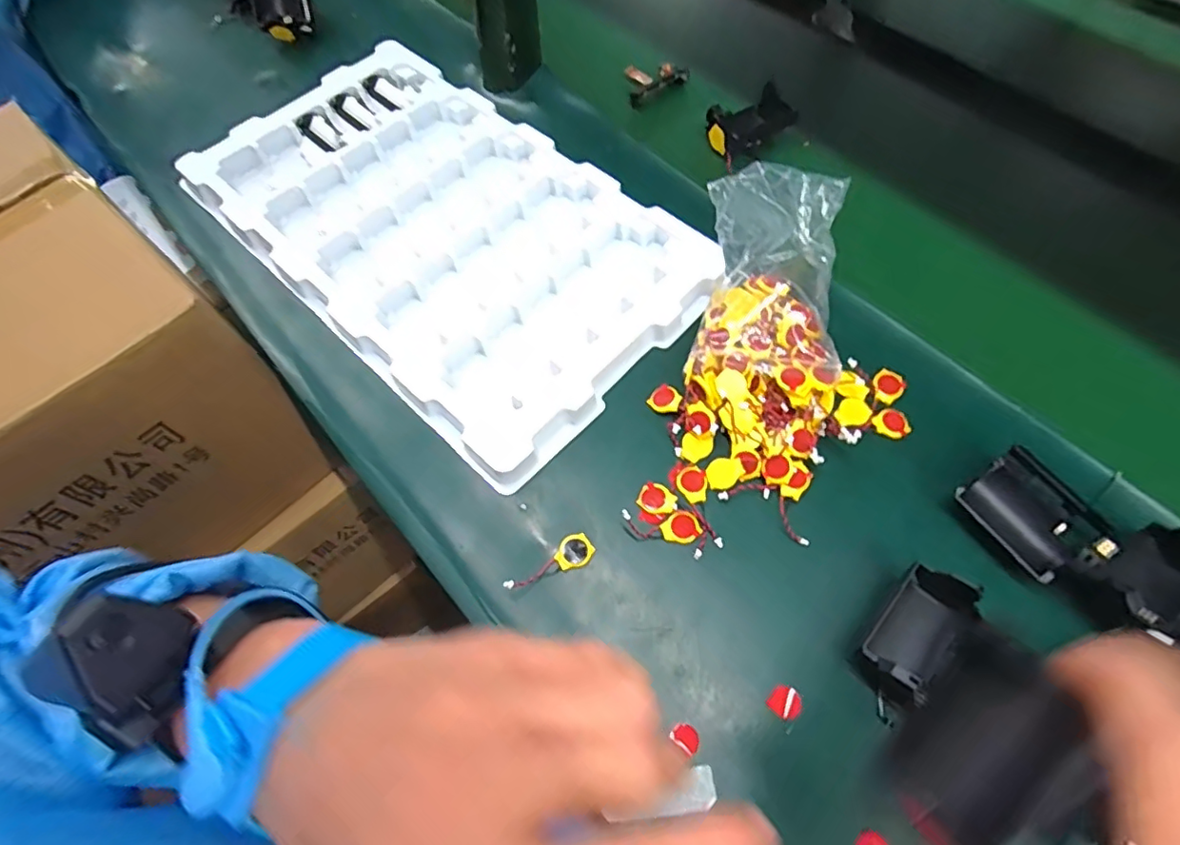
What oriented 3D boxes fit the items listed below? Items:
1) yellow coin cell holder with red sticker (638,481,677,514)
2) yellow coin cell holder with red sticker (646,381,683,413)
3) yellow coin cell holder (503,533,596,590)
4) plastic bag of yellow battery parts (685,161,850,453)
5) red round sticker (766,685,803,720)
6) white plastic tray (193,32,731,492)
[{"bbox_3d":[0.043,0.050,0.368,0.023,0.004,0.019,20,65,12],"label":"yellow coin cell holder with red sticker"},{"bbox_3d":[0.052,-0.016,0.395,0.022,0.004,0.020,-6,69,15],"label":"yellow coin cell holder with red sticker"},{"bbox_3d":[-0.024,0.090,0.351,0.057,0.004,0.020,-33,66,-14],"label":"yellow coin cell holder"},{"bbox_3d":[0.123,-0.081,0.396,0.097,0.058,0.198,7,79,4],"label":"plastic bag of yellow battery parts"},{"bbox_3d":[0.109,0.154,0.315,0.016,0.004,0.016,-1,62,2],"label":"red round sticker"},{"bbox_3d":[-0.121,-0.162,0.472,0.417,0.028,0.245,40,70,20],"label":"white plastic tray"}]

